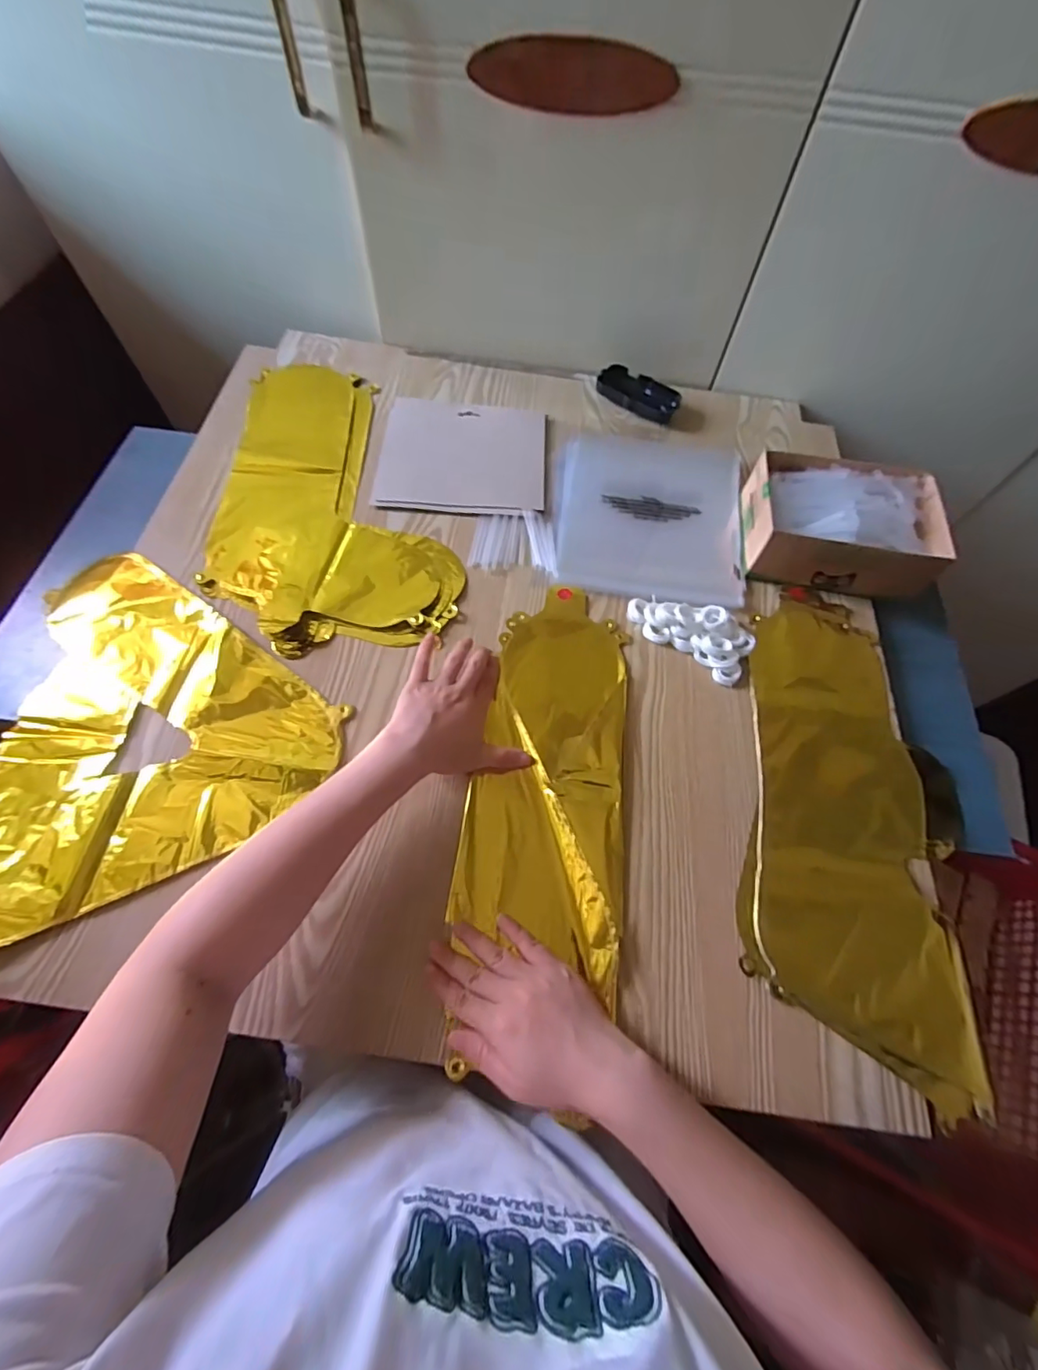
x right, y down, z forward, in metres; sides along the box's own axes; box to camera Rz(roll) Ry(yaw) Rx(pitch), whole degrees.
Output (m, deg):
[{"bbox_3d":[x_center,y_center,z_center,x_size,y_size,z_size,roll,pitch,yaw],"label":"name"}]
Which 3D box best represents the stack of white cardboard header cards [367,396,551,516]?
[{"bbox_3d":[-0.066,-0.279,0.635,0.196,0.006,0.181,4,63,-1],"label":"stack of white cardboard header cards"}]

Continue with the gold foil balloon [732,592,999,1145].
[{"bbox_3d":[0.286,0.104,0.463,0.169,0.010,0.401,10,63,3],"label":"gold foil balloon"}]

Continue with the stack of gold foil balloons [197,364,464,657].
[{"bbox_3d":[-0.212,-0.228,0.603,0.250,0.012,0.420,-6,64,-6],"label":"stack of gold foil balloons"}]

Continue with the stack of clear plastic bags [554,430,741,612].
[{"bbox_3d":[0.153,-0.207,0.612,0.207,0.010,0.245,9,63,2],"label":"stack of clear plastic bags"}]

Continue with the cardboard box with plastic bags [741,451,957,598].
[{"bbox_3d":[0.339,-0.171,0.558,0.181,0.070,0.125,10,63,3],"label":"cardboard box with plastic bags"}]

